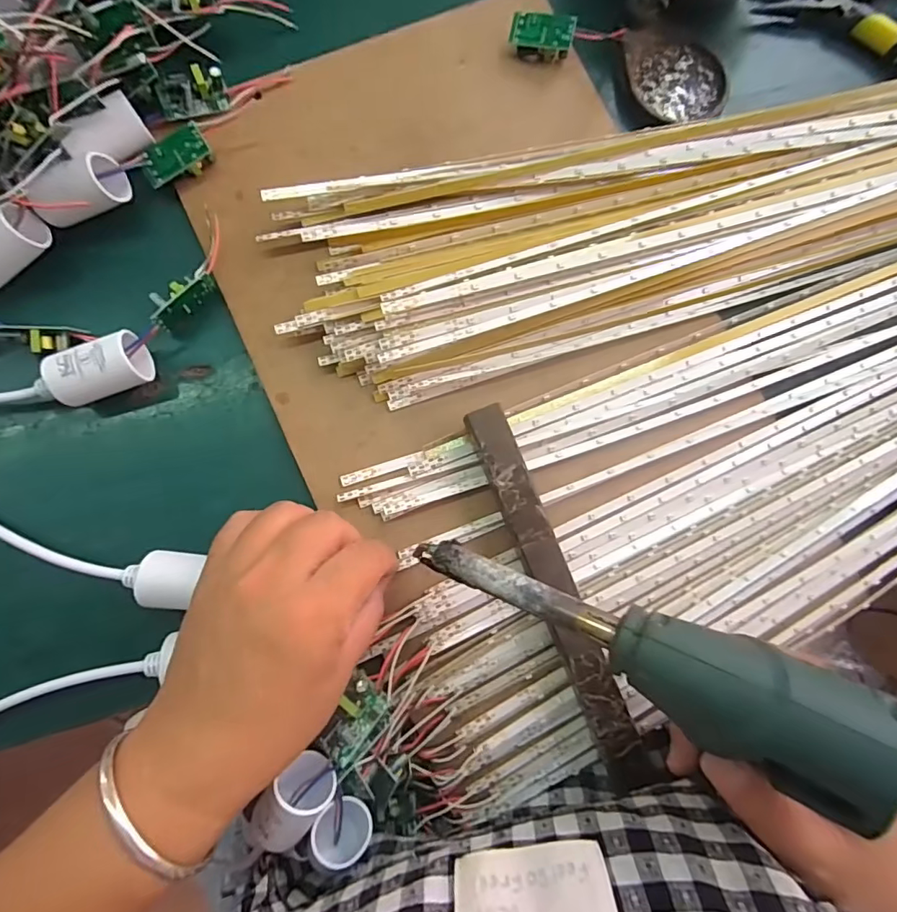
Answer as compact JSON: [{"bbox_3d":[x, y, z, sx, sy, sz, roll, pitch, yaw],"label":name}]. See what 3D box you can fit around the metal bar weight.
[{"bbox_3d":[0.056,0.070,0.267,0.021,0.021,0.201,-22,85,-6],"label":"metal bar weight"}]

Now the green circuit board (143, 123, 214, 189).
[{"bbox_3d":[-0.156,-0.170,0.288,0.039,0.015,0.019,-32,86,-7],"label":"green circuit board"}]

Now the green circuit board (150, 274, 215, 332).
[{"bbox_3d":[-0.148,-0.088,0.277,0.012,0.016,0.039,42,83,2],"label":"green circuit board"}]

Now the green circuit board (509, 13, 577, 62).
[{"bbox_3d":[0.058,-0.262,0.315,0.039,0.012,0.022,13,106,5],"label":"green circuit board"}]

